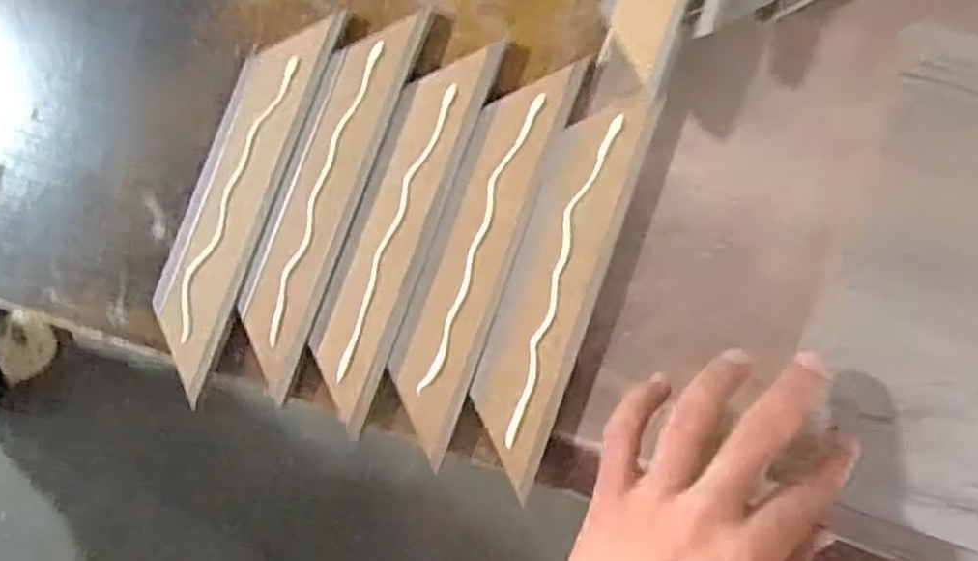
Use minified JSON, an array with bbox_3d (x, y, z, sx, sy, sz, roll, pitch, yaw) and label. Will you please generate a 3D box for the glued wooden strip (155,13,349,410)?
[{"bbox_3d":[-0.137,-0.048,0.400,0.047,0.009,0.210,21,88,9],"label":"glued wooden strip"}]

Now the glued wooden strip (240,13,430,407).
[{"bbox_3d":[-0.089,-0.046,0.395,0.041,0.007,0.204,20,87,9],"label":"glued wooden strip"}]

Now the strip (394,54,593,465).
[{"bbox_3d":[-0.006,-0.016,0.383,0.045,0.007,0.207,20,87,9],"label":"strip"}]

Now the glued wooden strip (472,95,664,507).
[{"bbox_3d":[0.034,0.001,0.375,0.043,0.006,0.200,19,87,9],"label":"glued wooden strip"}]

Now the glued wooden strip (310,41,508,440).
[{"bbox_3d":[-0.050,-0.029,0.391,0.044,0.007,0.207,20,88,9],"label":"glued wooden strip"}]

